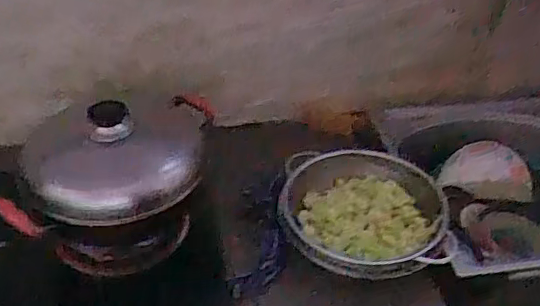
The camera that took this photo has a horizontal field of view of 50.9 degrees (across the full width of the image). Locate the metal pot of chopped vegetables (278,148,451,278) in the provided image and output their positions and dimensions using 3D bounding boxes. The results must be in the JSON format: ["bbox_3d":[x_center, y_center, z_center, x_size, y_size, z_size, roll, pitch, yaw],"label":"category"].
[{"bbox_3d":[0.146,0.098,0.868,0.249,0.072,0.239,2,39,-1],"label":"metal pot of chopped vegetables"}]

